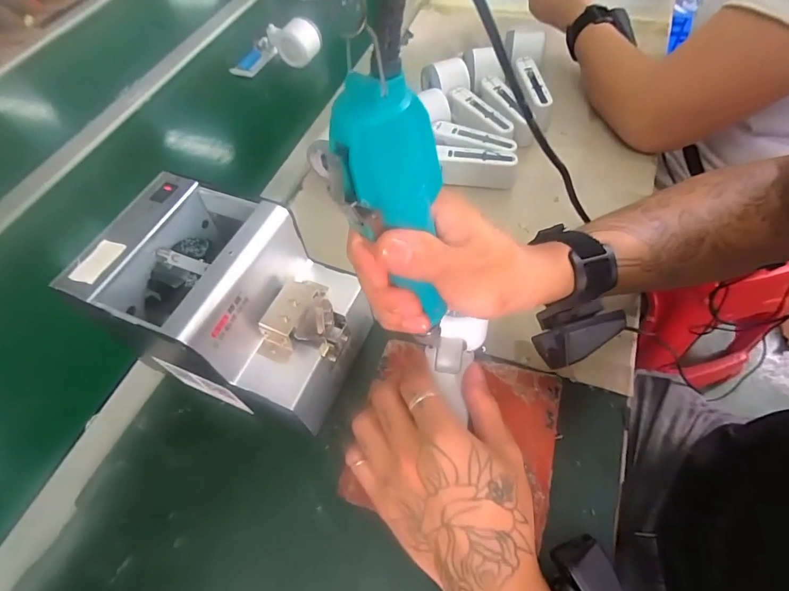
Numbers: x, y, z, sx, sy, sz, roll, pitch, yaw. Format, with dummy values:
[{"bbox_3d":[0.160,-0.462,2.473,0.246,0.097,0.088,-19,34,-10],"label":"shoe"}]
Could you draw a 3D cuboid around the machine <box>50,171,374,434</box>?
[{"bbox_3d":[-0.124,0.012,0.355,0.173,0.144,0.118,18,61,16],"label":"machine"}]

